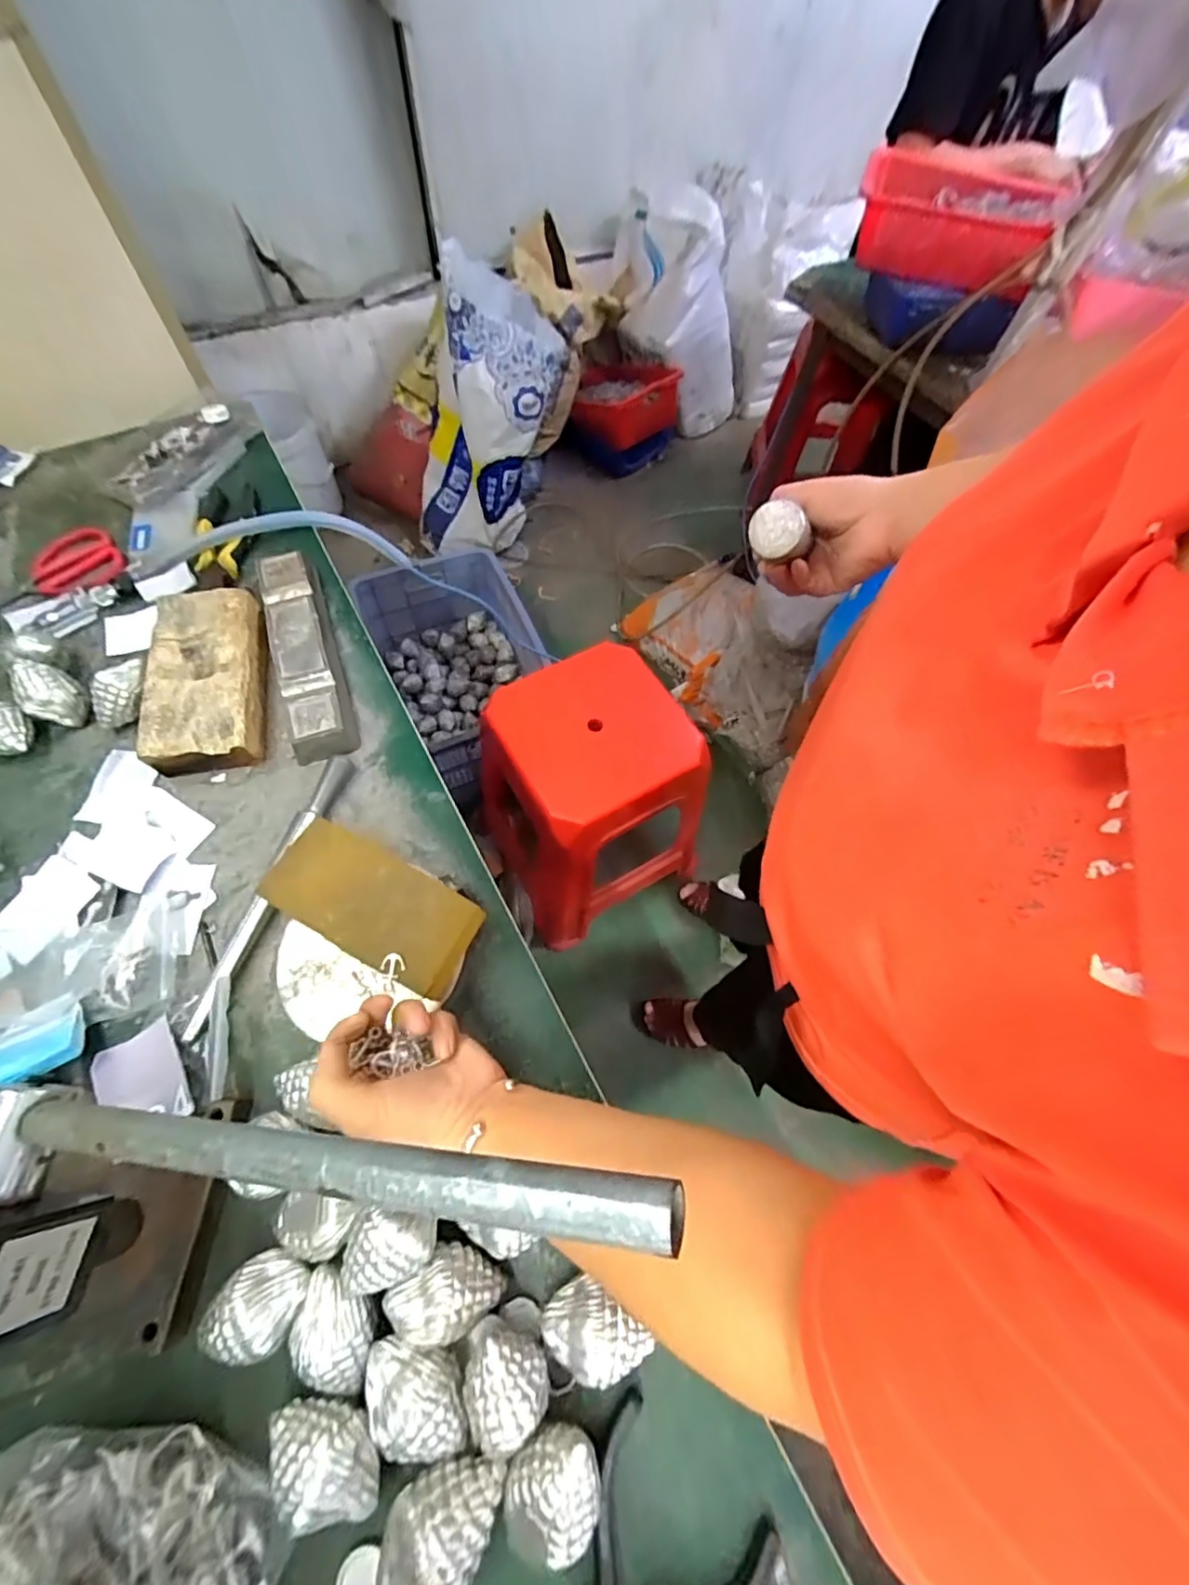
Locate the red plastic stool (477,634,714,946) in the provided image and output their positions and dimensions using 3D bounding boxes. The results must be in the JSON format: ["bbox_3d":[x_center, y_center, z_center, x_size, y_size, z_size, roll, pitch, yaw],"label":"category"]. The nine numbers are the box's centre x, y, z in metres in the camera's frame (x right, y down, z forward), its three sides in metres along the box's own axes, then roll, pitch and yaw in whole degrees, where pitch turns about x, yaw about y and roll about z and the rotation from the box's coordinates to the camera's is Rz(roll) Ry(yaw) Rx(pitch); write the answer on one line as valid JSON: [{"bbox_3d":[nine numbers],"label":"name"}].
[{"bbox_3d":[-0.014,0.023,1.073,0.343,0.427,0.370,-25,66,-14],"label":"red plastic stool"}]

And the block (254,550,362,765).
[{"bbox_3d":[-0.297,-0.149,0.573,0.059,0.035,0.253,-18,65,-11],"label":"block"}]

